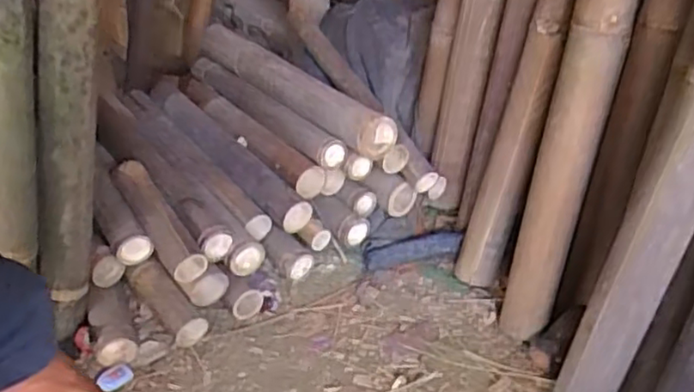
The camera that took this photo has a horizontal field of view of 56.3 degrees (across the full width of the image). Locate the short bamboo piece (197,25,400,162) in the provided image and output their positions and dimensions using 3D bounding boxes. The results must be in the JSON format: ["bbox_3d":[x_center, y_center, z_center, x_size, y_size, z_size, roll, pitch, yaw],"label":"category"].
[{"bbox_3d":[-0.142,-0.231,1.328,0.084,0.088,0.608,-27,42,-34],"label":"short bamboo piece"}]

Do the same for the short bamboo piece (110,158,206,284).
[{"bbox_3d":[-0.308,0.035,1.041,0.061,0.048,0.242,-21,57,-36],"label":"short bamboo piece"}]

